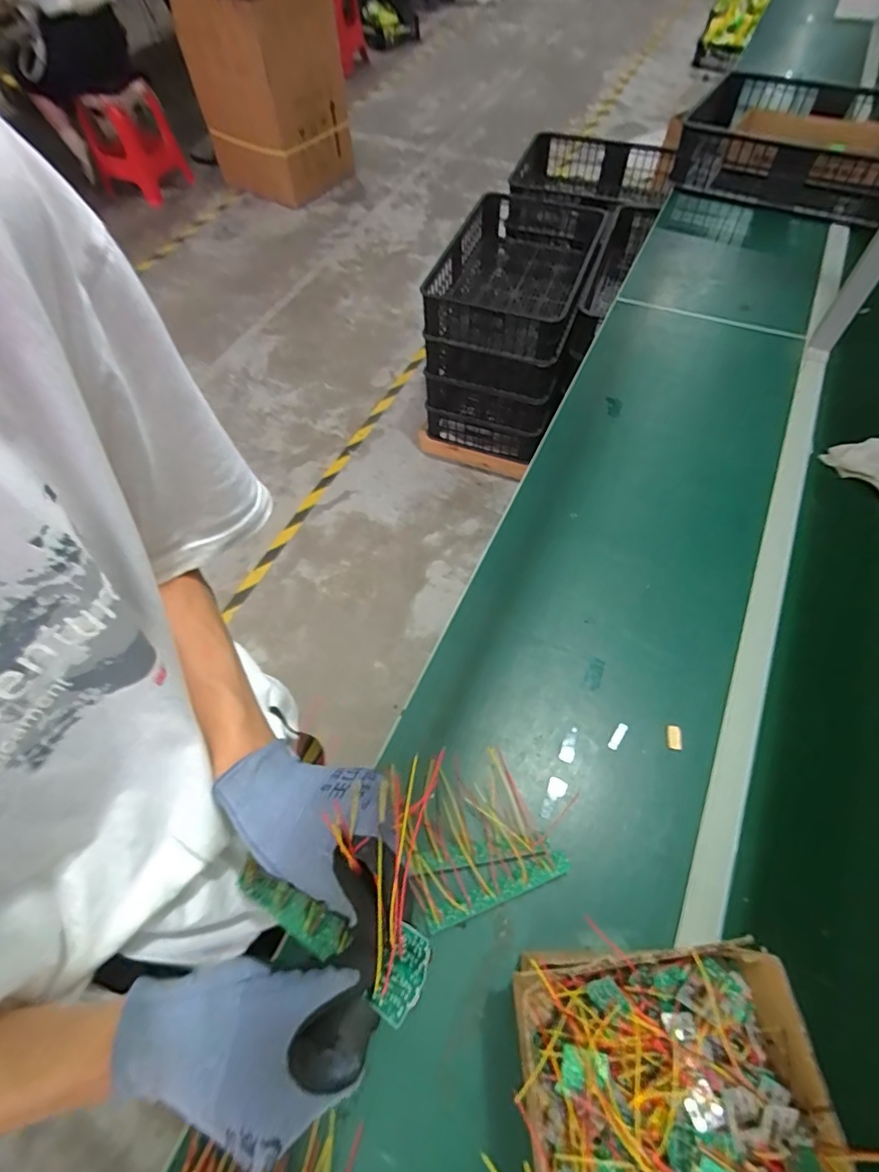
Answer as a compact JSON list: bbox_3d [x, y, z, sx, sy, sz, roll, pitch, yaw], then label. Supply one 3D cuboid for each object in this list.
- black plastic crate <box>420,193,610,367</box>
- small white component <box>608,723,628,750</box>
[{"bbox_3d":[0.252,-0.983,1.617,0.433,0.163,0.711,17,62,12],"label":"black plastic crate"},{"bbox_3d":[0.237,0.199,0.687,0.012,0.006,0.037,31,66,19],"label":"small white component"}]

